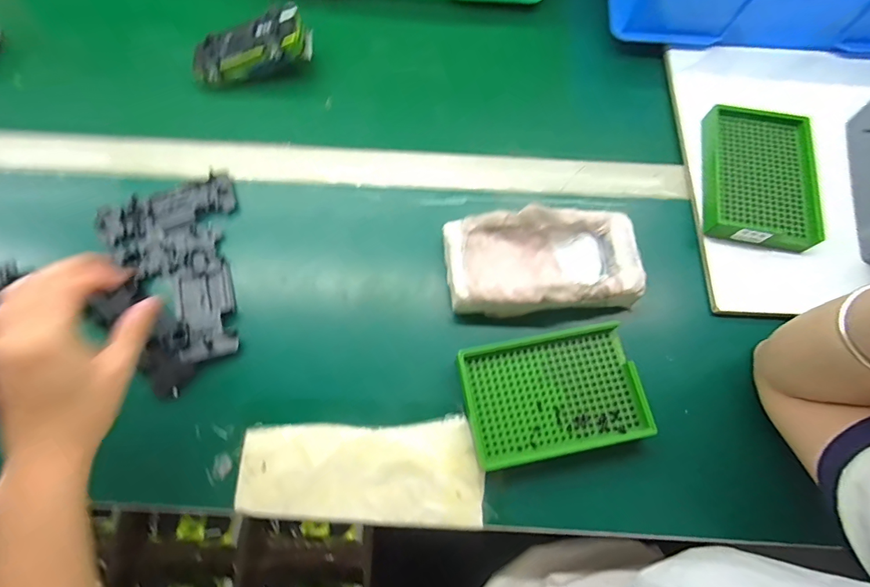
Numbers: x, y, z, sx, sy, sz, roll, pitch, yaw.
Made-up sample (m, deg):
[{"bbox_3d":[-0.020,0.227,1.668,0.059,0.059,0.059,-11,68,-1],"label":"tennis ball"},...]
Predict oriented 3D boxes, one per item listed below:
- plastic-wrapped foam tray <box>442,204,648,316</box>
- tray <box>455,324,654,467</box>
[{"bbox_3d":[0.094,-0.026,0.366,0.166,0.043,0.092,-5,70,-1],"label":"plastic-wrapped foam tray"},{"bbox_3d":[0.094,0.081,0.329,0.137,0.020,0.090,-10,71,-4],"label":"tray"}]

